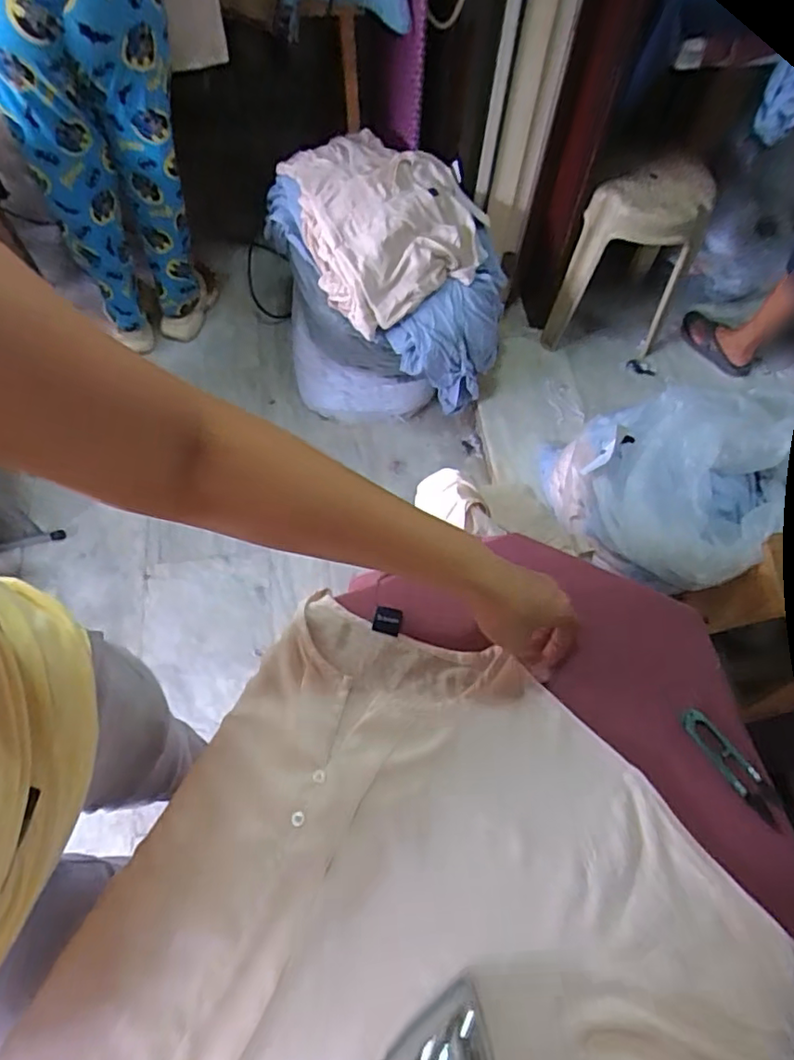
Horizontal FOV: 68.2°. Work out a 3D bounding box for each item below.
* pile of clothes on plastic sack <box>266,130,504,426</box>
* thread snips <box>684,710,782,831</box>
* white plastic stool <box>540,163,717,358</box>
[{"bbox_3d":[-0.036,-0.619,1.525,0.566,0.468,0.507,0,64,-2],"label":"pile of clothes on plastic sack"},{"bbox_3d":[0.269,0.188,0.470,0.025,0.007,0.097,-31,69,-16],"label":"thread snips"},{"bbox_3d":[0.622,-0.708,1.554,0.297,0.461,0.297,26,66,10],"label":"white plastic stool"}]

